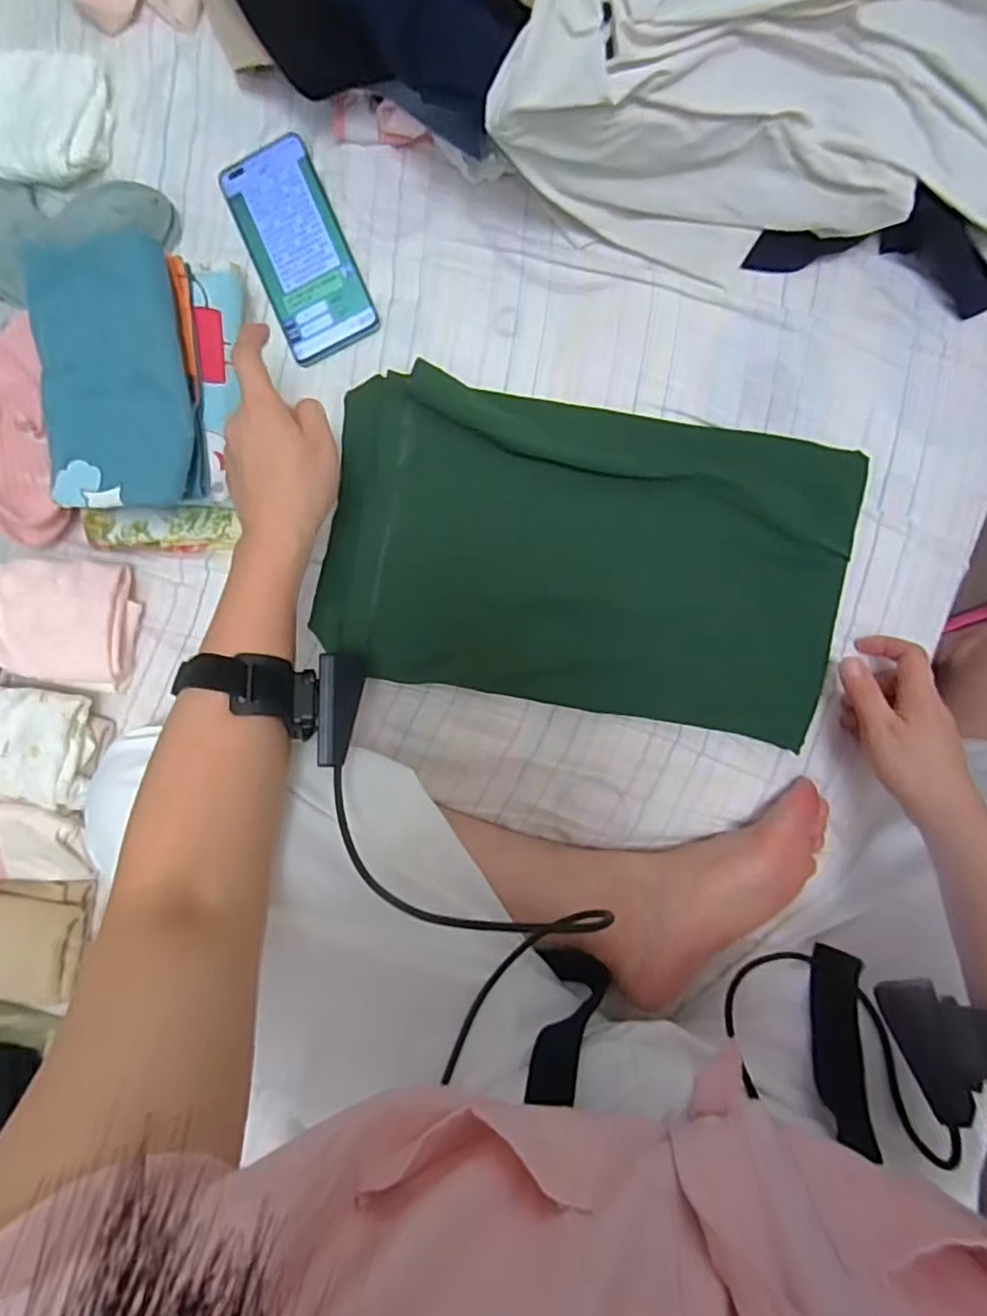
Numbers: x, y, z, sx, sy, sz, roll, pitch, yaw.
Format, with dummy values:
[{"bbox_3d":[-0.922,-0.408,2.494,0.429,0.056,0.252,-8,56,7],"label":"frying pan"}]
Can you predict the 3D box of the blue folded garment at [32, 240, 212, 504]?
[{"bbox_3d":[-0.256,-0.184,0.421,0.112,0.040,0.161,3,104,11],"label":"blue folded garment"}]

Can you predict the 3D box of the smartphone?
[{"bbox_3d":[-0.150,-0.315,0.485,0.073,0.015,0.161,-24,90,7],"label":"smartphone"}]

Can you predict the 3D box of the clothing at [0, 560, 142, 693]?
[{"bbox_3d":[-0.336,-0.027,0.486,0.105,0.053,0.097,9,95,4],"label":"clothing"}]

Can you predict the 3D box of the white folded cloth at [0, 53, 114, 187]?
[{"bbox_3d":[-0.352,-0.410,0.478,0.109,0.020,0.098,3,93,6],"label":"white folded cloth"}]

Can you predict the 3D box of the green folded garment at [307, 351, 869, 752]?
[{"bbox_3d":[0.066,-0.073,0.476,0.379,0.049,0.214,11,89,3],"label":"green folded garment"}]

